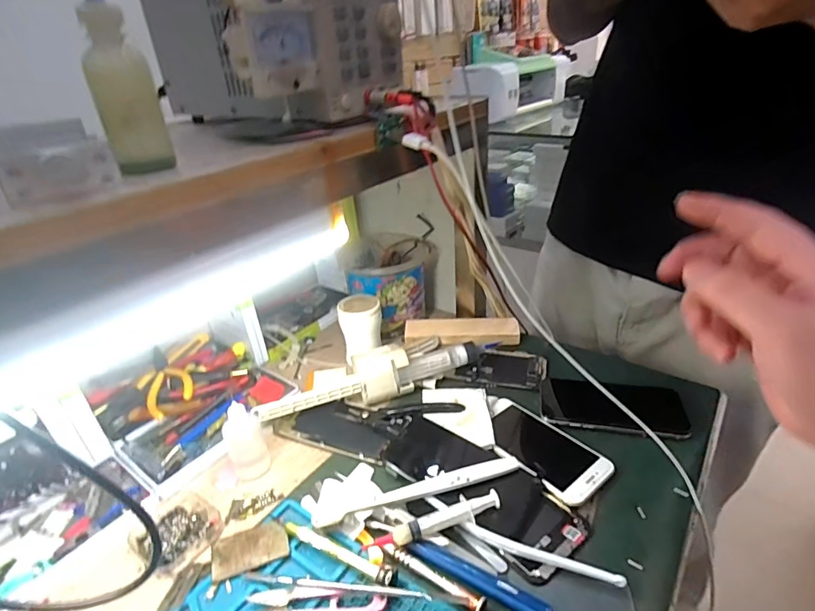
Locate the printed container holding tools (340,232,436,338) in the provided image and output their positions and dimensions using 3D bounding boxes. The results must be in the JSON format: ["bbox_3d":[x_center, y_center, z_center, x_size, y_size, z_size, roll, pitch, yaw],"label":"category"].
[{"bbox_3d":[-0.023,-0.034,0.672,0.133,0.106,0.120,-5,29,-1],"label":"printed container holding tools"}]

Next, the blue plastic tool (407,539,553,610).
[{"bbox_3d":[0.052,0.205,0.346,0.111,0.010,0.016,14,34,29],"label":"blue plastic tool"}]

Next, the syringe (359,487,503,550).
[{"bbox_3d":[0.022,0.179,0.379,0.114,0.015,0.020,-10,30,-11],"label":"syringe"}]

